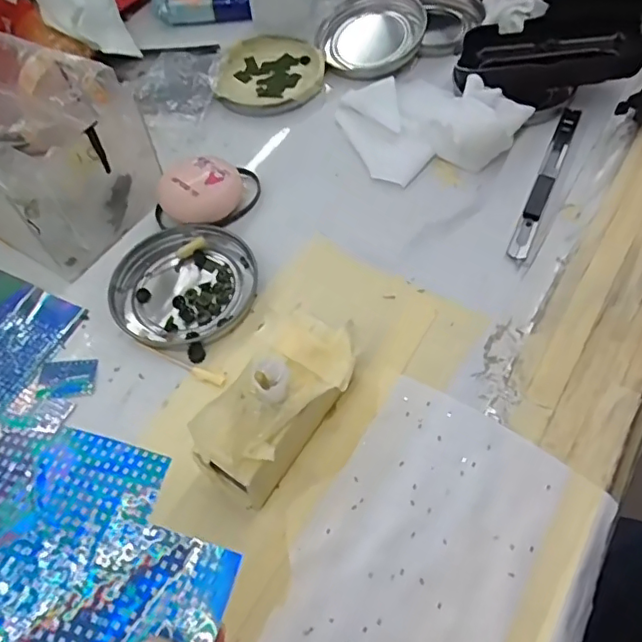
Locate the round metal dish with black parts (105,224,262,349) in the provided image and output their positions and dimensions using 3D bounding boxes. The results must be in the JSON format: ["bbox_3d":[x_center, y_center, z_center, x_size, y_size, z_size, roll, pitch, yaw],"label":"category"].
[{"bbox_3d":[-0.076,-0.020,0.316,0.078,0.007,0.075,-2,58,3],"label":"round metal dish with black parts"}]

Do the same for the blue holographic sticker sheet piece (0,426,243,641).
[{"bbox_3d":[-0.062,0.063,0.162,0.074,0.013,0.057,9,60,10],"label":"blue holographic sticker sheet piece"}]

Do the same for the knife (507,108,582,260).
[{"bbox_3d":[0.132,-0.084,0.336,0.011,0.007,0.124,21,62,16],"label":"knife"}]

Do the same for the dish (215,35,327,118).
[{"bbox_3d":[-0.035,-0.177,0.411,0.074,0.011,0.079,2,59,6],"label":"dish"}]

